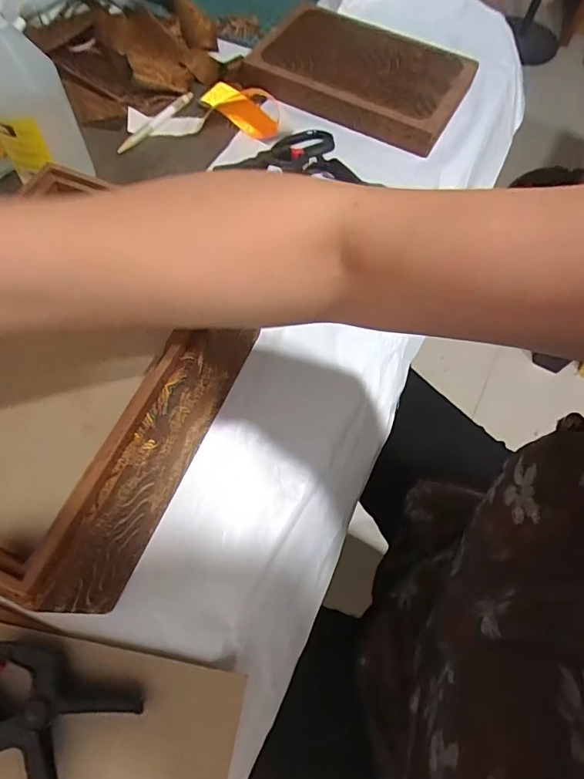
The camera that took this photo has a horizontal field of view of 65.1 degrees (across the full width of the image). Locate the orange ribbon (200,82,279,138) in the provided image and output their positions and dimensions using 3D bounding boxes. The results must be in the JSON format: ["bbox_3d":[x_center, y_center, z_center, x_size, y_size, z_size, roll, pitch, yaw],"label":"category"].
[{"bbox_3d":[-0.059,-0.355,0.571,0.112,0.042,0.042,33,65,13],"label":"orange ribbon"}]

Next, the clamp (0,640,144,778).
[{"bbox_3d":[-0.157,0.201,0.289,0.103,0.021,0.070,33,66,13],"label":"clamp"}]

